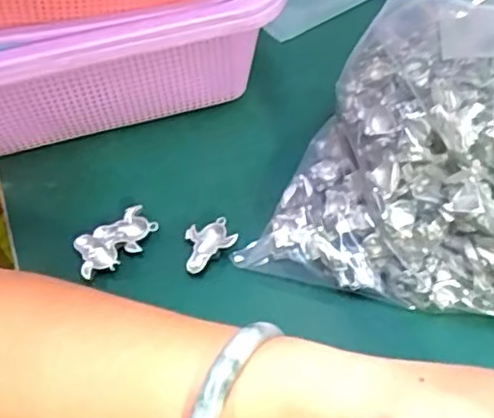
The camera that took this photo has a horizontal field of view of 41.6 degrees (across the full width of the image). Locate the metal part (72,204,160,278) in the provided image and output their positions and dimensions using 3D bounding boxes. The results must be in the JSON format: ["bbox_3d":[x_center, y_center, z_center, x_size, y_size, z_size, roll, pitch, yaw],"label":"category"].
[{"bbox_3d":[-0.073,0.018,0.362,0.046,0.008,0.029,-26,51,-17],"label":"metal part"}]

